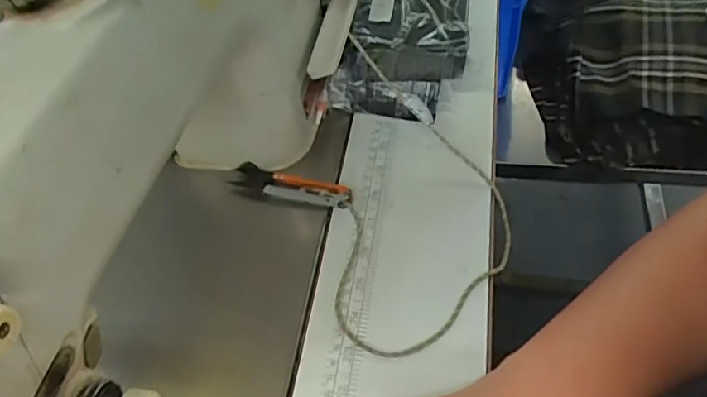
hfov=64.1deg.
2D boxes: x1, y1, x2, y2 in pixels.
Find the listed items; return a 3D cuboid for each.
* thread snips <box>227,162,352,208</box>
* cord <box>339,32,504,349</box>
[{"bbox_3d":[-0.050,-0.011,0.445,0.102,0.010,0.023,12,55,17],"label":"thread snips"},{"bbox_3d":[0.052,-0.014,0.396,0.117,0.066,0.224,0,53,5],"label":"cord"}]

